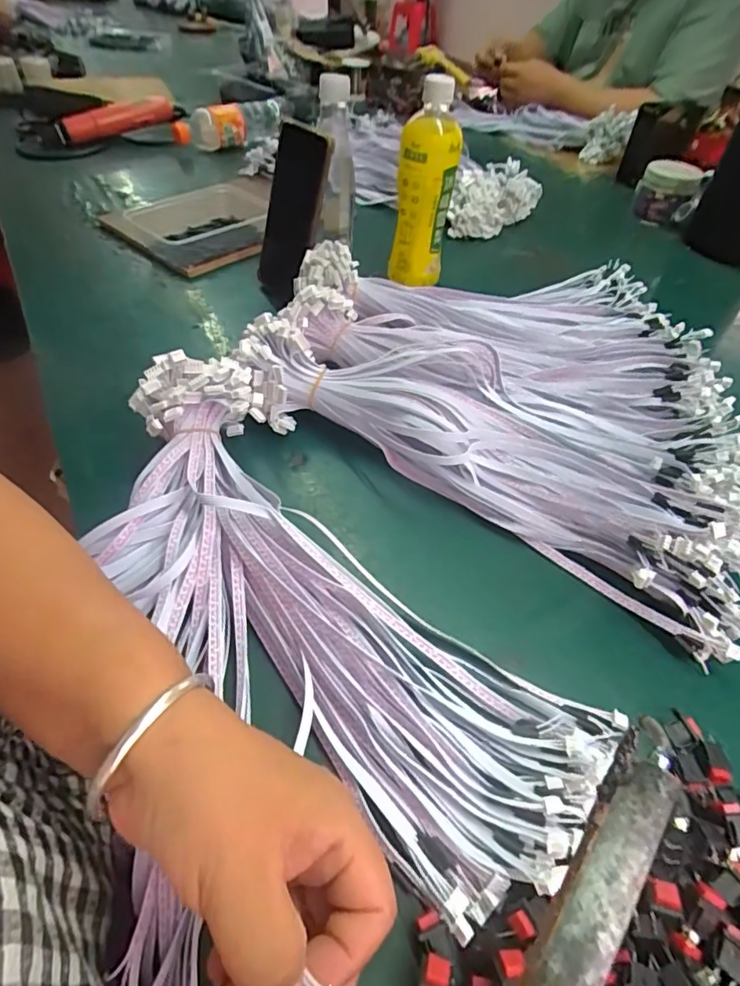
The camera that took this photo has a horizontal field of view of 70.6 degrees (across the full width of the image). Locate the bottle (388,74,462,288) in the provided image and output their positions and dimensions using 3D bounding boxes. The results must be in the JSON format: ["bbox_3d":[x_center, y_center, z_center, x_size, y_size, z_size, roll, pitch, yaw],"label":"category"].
[{"bbox_3d":[0.061,-0.339,0.587,0.065,0.191,0.059,13,49,8],"label":"bottle"}]

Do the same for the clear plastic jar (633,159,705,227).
[{"bbox_3d":[0.455,-0.454,0.803,0.075,0.084,0.074,10,48,5],"label":"clear plastic jar"}]

